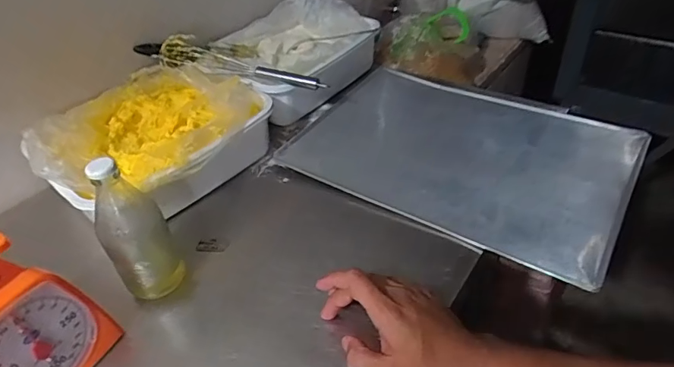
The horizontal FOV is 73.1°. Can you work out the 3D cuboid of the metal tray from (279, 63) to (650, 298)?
[{"bbox_3d":[0.177,-0.061,0.669,0.445,0.030,0.330,22,47,30],"label":"metal tray"}]

